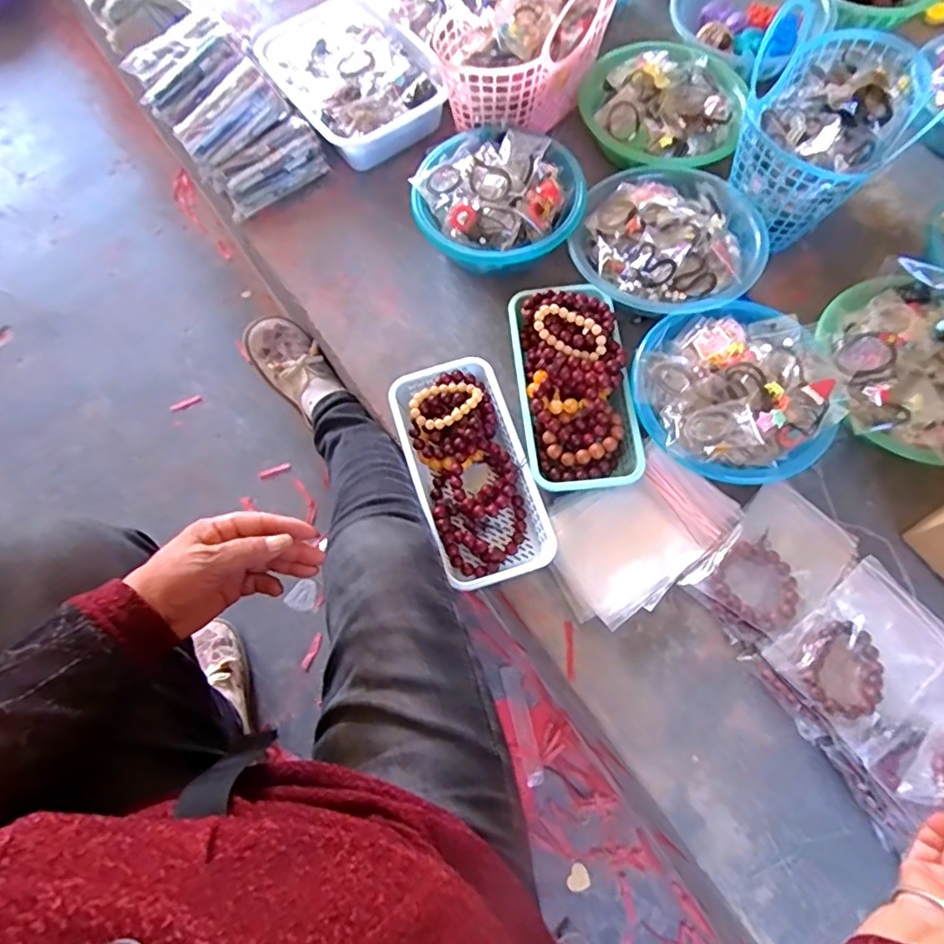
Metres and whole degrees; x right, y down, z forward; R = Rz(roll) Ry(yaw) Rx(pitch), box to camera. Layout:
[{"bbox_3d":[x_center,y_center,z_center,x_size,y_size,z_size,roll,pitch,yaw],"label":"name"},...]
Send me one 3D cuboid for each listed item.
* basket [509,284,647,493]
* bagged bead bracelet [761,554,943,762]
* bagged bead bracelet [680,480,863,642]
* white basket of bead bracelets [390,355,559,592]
[{"bbox_3d":[0.119,-0.105,0.710,0.127,0.085,0.254,-7,69,-2],"label":"basket"},{"bbox_3d":[0.394,0.176,0.590,0.168,0.025,0.118,-35,73,-12],"label":"bagged bead bracelet"},{"bbox_3d":[0.326,0.093,0.631,0.112,0.024,0.157,41,75,15],"label":"bagged bead bracelet"},{"bbox_3d":[-0.002,-0.004,0.691,0.132,0.055,0.268,-20,70,-7],"label":"white basket of bead bracelets"}]

